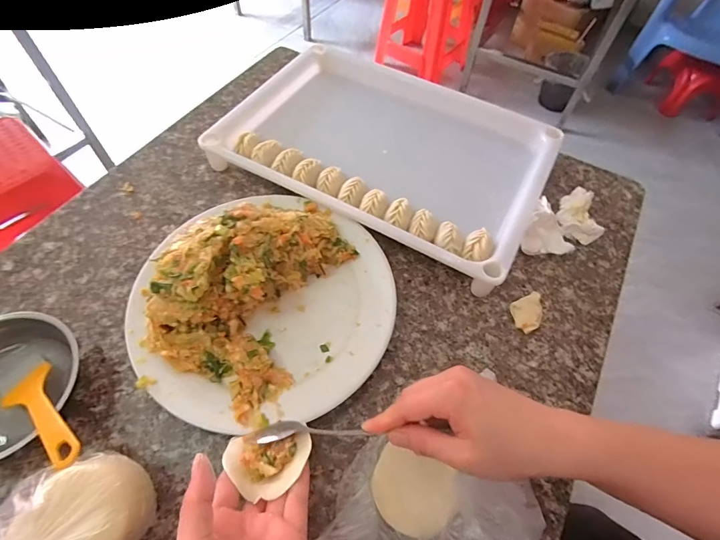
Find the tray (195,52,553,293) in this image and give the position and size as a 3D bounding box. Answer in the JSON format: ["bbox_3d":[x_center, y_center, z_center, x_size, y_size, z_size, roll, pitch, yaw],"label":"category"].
[{"bbox_3d":[0.033,-0.150,0.483,0.375,0.042,0.247,26,61,13],"label":"tray"}]

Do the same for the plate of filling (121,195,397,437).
[{"bbox_3d":[-0.084,0.019,0.350,0.238,0.078,0.217,1,58,-2],"label":"plate of filling"}]

